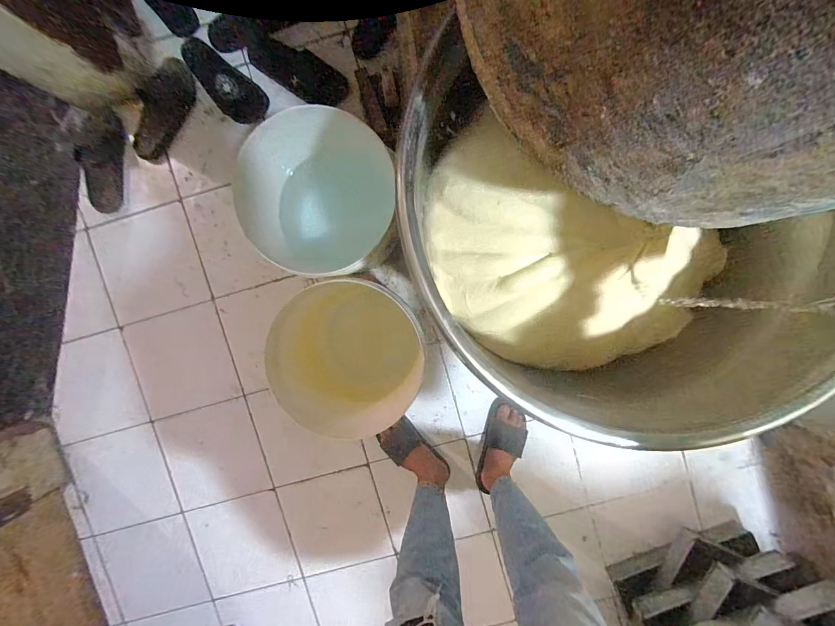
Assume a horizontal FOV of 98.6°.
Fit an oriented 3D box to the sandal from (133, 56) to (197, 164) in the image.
[{"bbox_3d":[-0.640,-0.504,0.900,0.096,0.059,0.254,32,95,-1],"label":"sandal"}]

